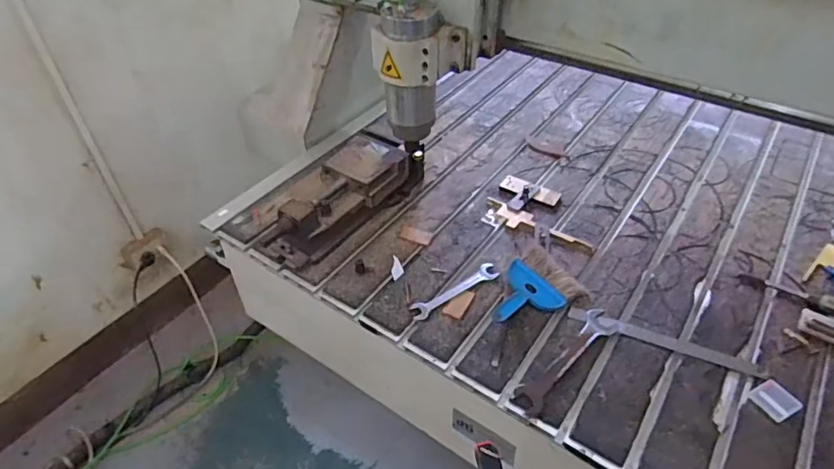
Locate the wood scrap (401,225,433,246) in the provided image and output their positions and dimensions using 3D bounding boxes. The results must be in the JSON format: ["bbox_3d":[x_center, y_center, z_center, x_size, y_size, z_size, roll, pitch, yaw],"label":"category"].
[{"bbox_3d":[-0.001,0.001,1.122,0.069,0.004,0.040,16,45,19],"label":"wood scrap"}]

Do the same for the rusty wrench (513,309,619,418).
[{"bbox_3d":[0.249,0.202,0.891,0.242,0.016,0.051,-33,51,-30],"label":"rusty wrench"}]

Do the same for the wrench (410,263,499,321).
[{"bbox_3d":[0.071,0.104,1.011,0.187,0.012,0.034,-25,47,-23],"label":"wrench"}]

